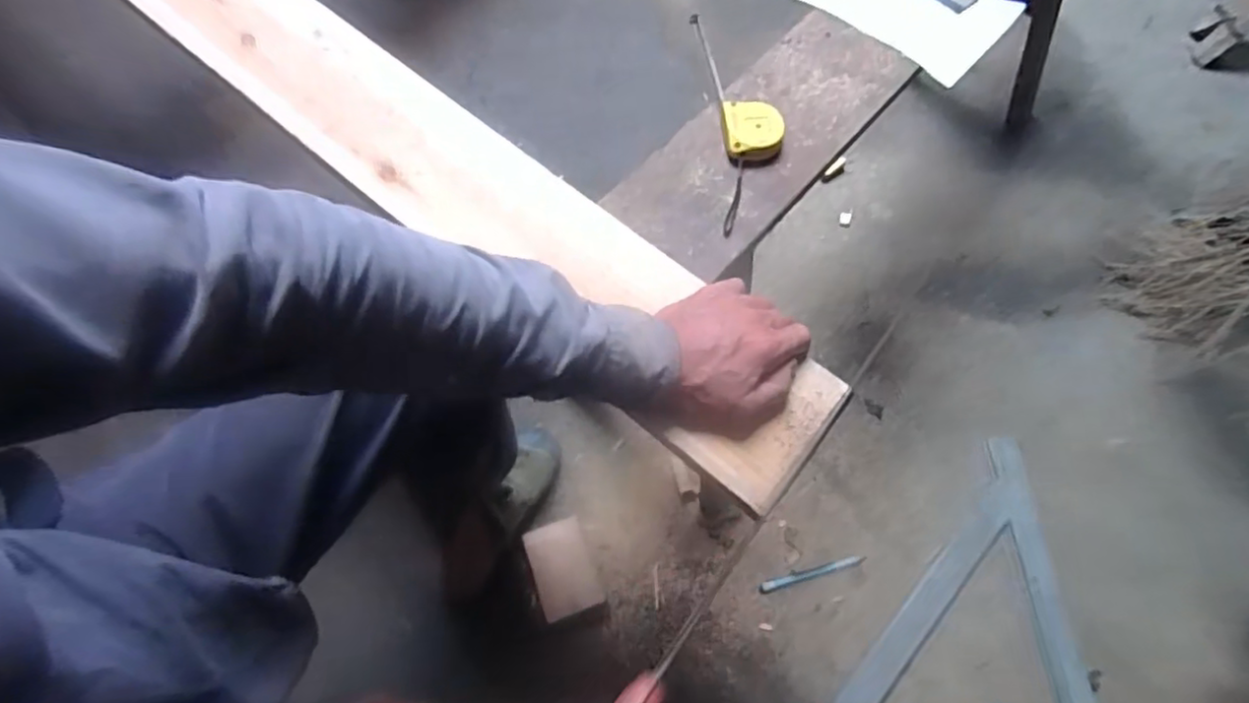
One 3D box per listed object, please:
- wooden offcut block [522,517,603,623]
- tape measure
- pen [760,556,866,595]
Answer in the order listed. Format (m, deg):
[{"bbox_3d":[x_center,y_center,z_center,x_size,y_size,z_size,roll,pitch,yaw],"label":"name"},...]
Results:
[{"bbox_3d":[-0.086,0.295,0.892,0.080,0.040,0.118,-18,66,-11],"label":"wooden offcut block"},{"bbox_3d":[0.112,-0.221,0.619,0.066,0.025,0.241,-2,63,-4],"label":"tape measure"},{"bbox_3d":[0.257,0.303,0.895,0.146,0.010,0.012,-15,64,-6],"label":"pen"}]

